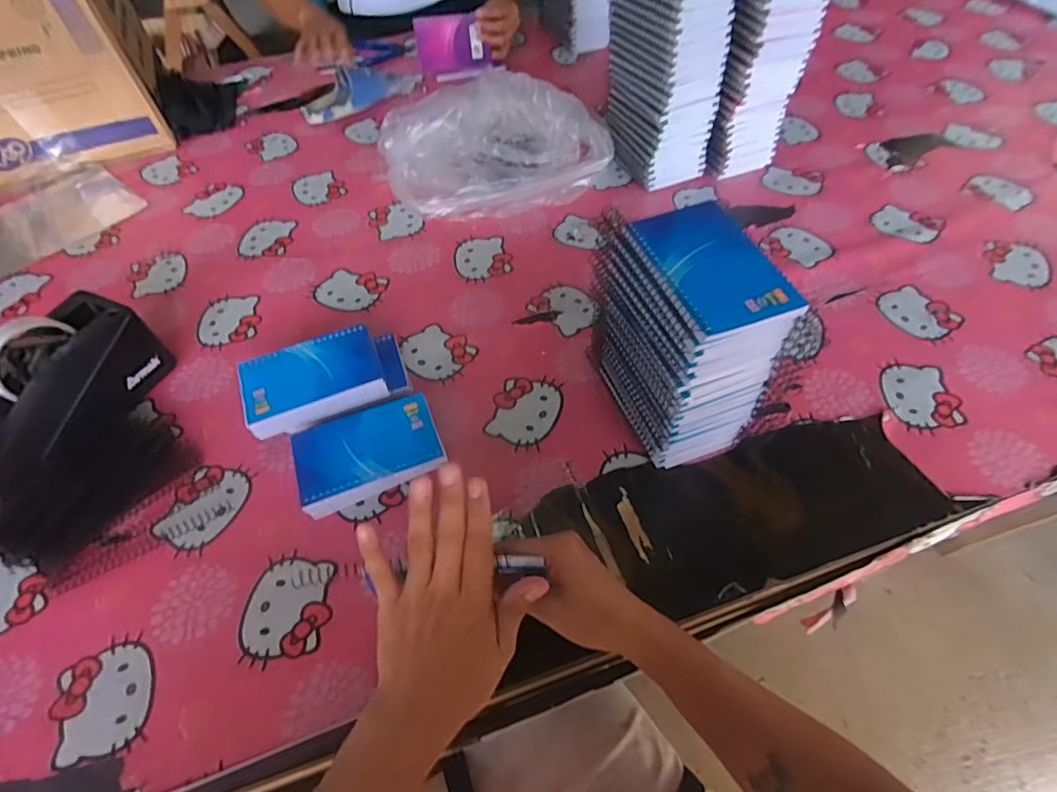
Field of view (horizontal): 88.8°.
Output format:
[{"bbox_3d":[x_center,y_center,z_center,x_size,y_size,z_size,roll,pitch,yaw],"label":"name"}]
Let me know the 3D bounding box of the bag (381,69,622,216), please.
[{"bbox_3d":[-0.048,-0.364,0.762,0.302,0.114,0.208,-11,54,-5],"label":"bag"}]

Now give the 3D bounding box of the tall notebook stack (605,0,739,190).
[{"bbox_3d":[0.186,-0.444,0.723,0.106,0.289,0.139,-24,56,-13],"label":"tall notebook stack"}]

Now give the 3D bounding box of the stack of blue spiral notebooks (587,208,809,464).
[{"bbox_3d":[0.133,-0.047,0.482,0.091,0.196,0.145,-19,55,-10],"label":"stack of blue spiral notebooks"}]

